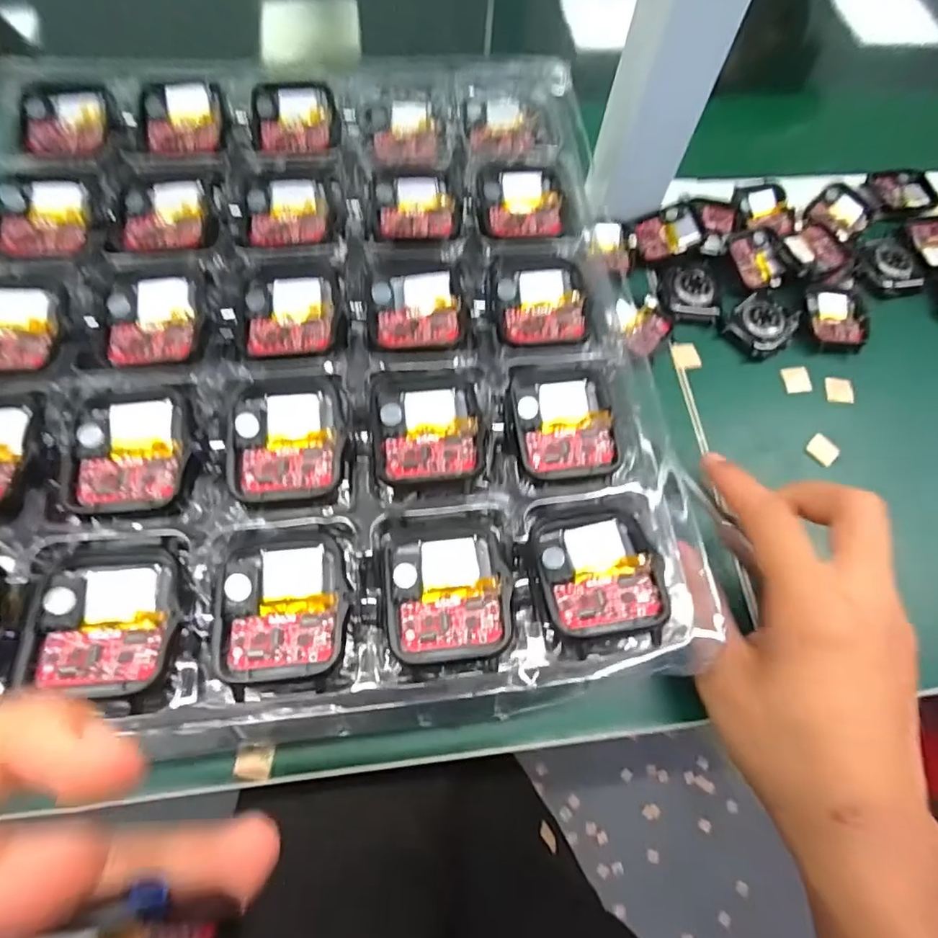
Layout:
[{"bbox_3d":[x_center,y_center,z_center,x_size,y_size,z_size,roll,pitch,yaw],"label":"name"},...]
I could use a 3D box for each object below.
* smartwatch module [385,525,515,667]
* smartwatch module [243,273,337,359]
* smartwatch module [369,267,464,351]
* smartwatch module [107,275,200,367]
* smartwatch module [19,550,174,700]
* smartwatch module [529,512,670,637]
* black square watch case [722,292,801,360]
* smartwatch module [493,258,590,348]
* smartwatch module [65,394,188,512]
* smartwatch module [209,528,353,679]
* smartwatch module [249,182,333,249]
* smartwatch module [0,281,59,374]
[{"bbox_3d":[-0.006,0.038,0.174,0.037,0.006,0.040,-6,67,-6],"label":"smartwatch module"},{"bbox_3d":[-0.068,-0.059,0.212,0.034,0.004,0.039,-7,67,-6],"label":"smartwatch module"},{"bbox_3d":[-0.020,-0.063,0.217,0.035,0.004,0.039,-4,67,-5],"label":"smartwatch module"},{"bbox_3d":[-0.116,-0.054,0.207,0.031,0.006,0.038,-10,68,-8],"label":"smartwatch module"},{"bbox_3d":[-0.104,0.043,0.159,0.035,0.006,0.041,-6,67,-6],"label":"smartwatch module"},{"bbox_3d":[0.040,0.031,0.175,0.036,0.008,0.038,-3,67,-4],"label":"smartwatch module"},{"bbox_3d":[0.179,-0.089,0.339,0.045,0.010,0.033,-40,74,-18],"label":"black square watch case"},{"bbox_3d":[0.028,-0.067,0.223,0.035,0.004,0.042,-4,67,-5],"label":"smartwatch module"},{"bbox_3d":[-0.111,-0.006,0.185,0.034,0.007,0.039,-5,67,-5],"label":"smartwatch module"},{"bbox_3d":[-0.055,0.038,0.168,0.036,0.004,0.046,-3,67,-4],"label":"smartwatch module"},{"bbox_3d":[-0.075,-0.108,0.236,0.033,0.004,0.034,-7,67,-6],"label":"smartwatch module"},{"bbox_3d":[-0.167,-0.053,0.201,0.032,0.009,0.040,-6,67,-6],"label":"smartwatch module"}]

